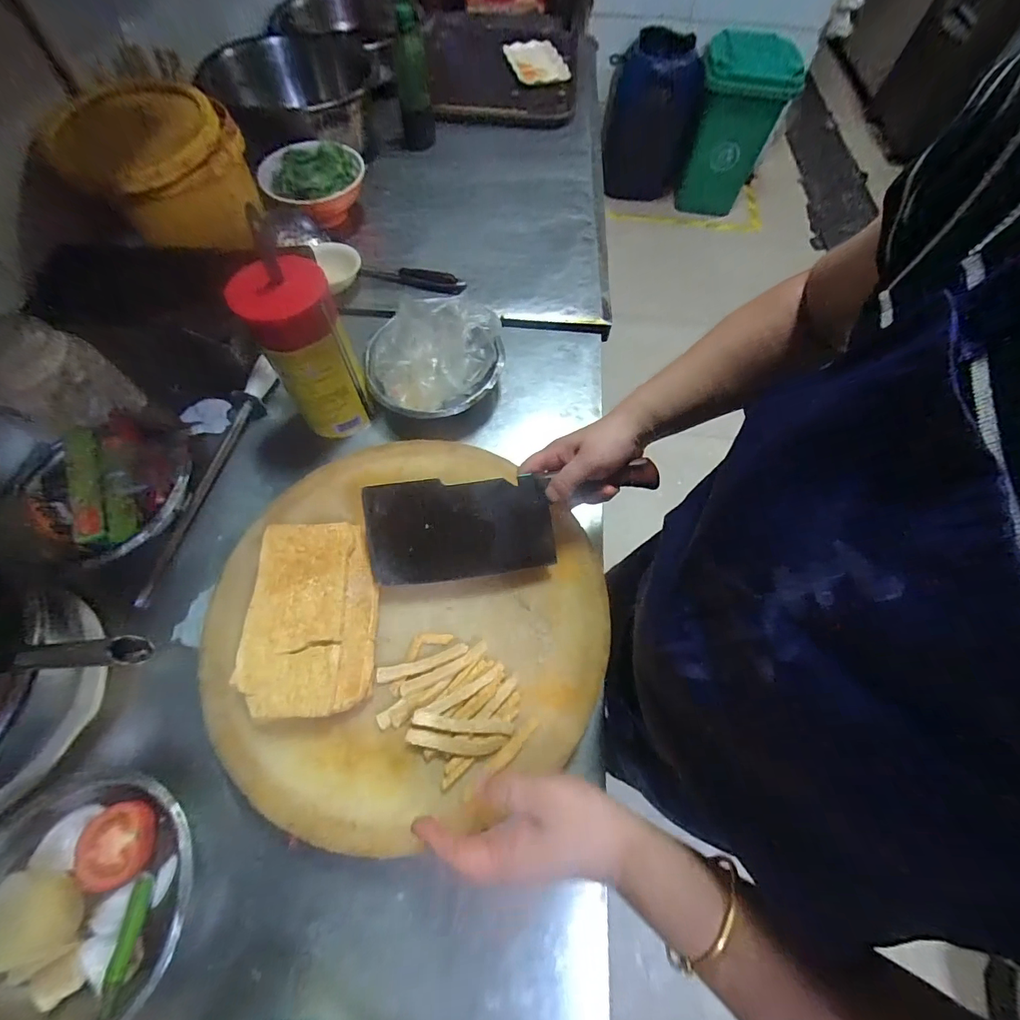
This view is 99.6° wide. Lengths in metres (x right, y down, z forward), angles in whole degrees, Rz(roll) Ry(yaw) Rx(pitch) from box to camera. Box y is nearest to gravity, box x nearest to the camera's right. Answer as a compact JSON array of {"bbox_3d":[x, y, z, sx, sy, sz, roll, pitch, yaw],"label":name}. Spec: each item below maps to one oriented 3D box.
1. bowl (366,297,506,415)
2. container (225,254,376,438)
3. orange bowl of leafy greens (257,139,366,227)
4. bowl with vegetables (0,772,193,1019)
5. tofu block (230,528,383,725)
[{"bbox_3d":[-0.109,-0.206,0.604,0.188,0.113,0.164,10,64,2],"label":"bowl"},{"bbox_3d":[-0.249,-0.193,0.541,0.099,0.198,0.094,-26,68,-14],"label":"container"},{"bbox_3d":[-0.349,-0.586,0.783,0.181,0.070,0.162,-27,68,-15],"label":"orange bowl of leafy greens"},{"bbox_3d":[-0.361,0.335,0.363,0.180,0.068,0.188,1,65,-2],"label":"bowl with vegetables"},{"bbox_3d":[-0.197,0.104,0.436,0.116,0.033,0.186,-2,65,-3],"label":"tofu block"}]

